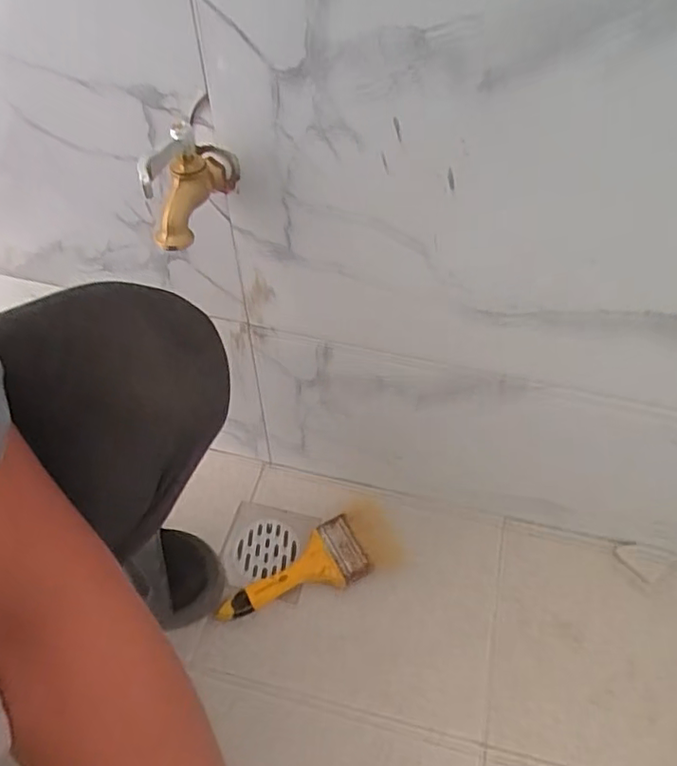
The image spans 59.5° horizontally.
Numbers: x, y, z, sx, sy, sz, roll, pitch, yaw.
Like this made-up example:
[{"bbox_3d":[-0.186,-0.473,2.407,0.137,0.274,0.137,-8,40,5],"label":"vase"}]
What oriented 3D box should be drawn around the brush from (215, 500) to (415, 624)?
[{"bbox_3d":[-0.034,0.194,0.656,0.207,0.030,0.086,-17,55,-13],"label":"brush"}]

